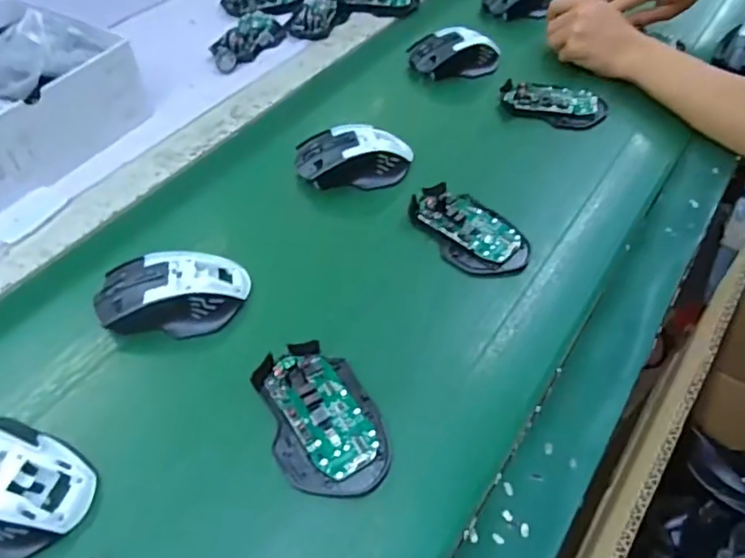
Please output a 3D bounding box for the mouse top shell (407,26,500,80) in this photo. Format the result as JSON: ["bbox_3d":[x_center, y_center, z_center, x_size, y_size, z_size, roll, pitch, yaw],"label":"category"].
[{"bbox_3d":[0.099,-0.276,0.698,0.109,0.035,0.059,-7,51,-6],"label":"mouse top shell"}]

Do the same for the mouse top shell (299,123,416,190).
[{"bbox_3d":[-0.017,-0.121,0.566,0.111,0.032,0.059,-6,51,-6],"label":"mouse top shell"}]

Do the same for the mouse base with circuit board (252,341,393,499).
[{"bbox_3d":[-0.035,0.099,0.404,0.071,0.031,0.112,-21,54,-17],"label":"mouse base with circuit board"}]

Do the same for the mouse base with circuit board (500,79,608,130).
[{"bbox_3d":[0.205,-0.202,0.652,0.114,0.018,0.063,15,52,11],"label":"mouse base with circuit board"}]

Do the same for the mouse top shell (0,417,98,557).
[{"bbox_3d":[-0.237,0.127,0.358,0.116,0.037,0.072,13,52,10],"label":"mouse top shell"}]

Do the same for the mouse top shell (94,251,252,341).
[{"bbox_3d":[-0.158,0.010,0.455,0.114,0.032,0.064,-10,51,-9],"label":"mouse top shell"}]

